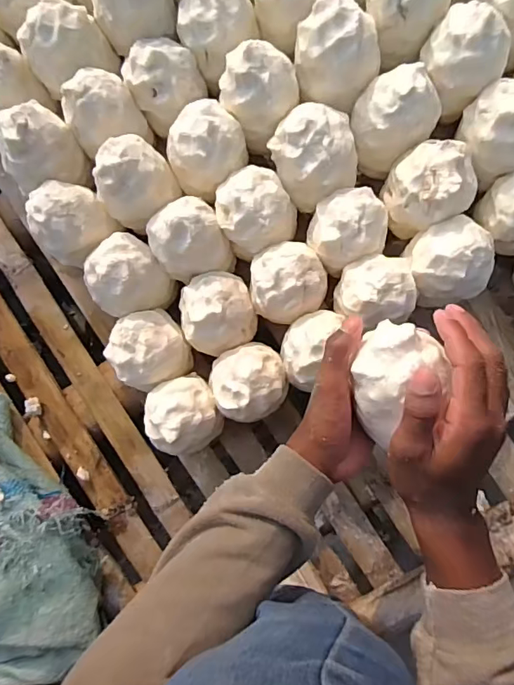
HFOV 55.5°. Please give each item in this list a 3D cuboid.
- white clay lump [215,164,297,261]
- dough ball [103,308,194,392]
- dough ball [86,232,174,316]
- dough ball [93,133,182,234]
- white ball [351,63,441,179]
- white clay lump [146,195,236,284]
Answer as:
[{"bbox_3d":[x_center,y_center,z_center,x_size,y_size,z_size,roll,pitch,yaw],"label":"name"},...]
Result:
[{"bbox_3d":[-0.002,-0.139,0.525,0.082,0.090,0.077,-27,90,7],"label":"white clay lump"},{"bbox_3d":[-0.119,0.008,0.536,0.077,0.069,0.082,-32,87,4],"label":"dough ball"},{"bbox_3d":[-0.140,-0.068,0.523,0.075,0.074,0.078,0,90,5],"label":"dough ball"},{"bbox_3d":[-0.128,-0.167,0.511,0.079,0.080,0.070,-38,87,4],"label":"dough ball"},{"bbox_3d":[0.135,-0.227,0.496,0.095,0.076,0.077,-38,87,4],"label":"white ball"},{"bbox_3d":[-0.073,-0.107,0.513,0.076,0.073,0.077,0,90,5],"label":"white clay lump"}]

